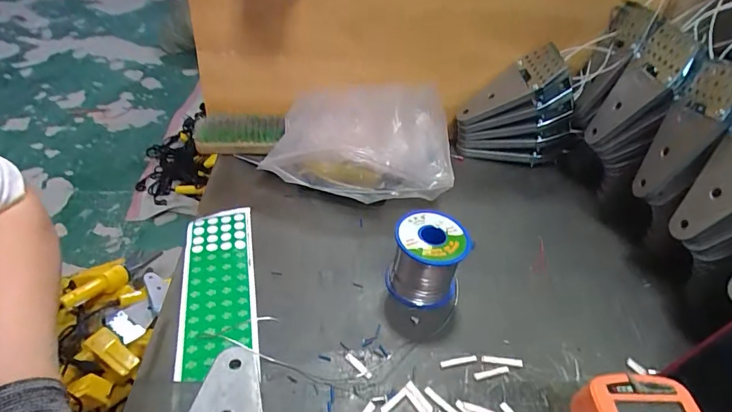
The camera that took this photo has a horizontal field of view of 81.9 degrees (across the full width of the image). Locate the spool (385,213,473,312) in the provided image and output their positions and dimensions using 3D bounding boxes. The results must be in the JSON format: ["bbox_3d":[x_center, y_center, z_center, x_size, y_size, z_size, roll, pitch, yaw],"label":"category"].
[{"bbox_3d":[0.056,0.049,0.389,0.066,0.063,0.067,14,40,7],"label":"spool"}]

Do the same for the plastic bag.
[{"bbox_3d":[-0.008,-0.075,0.498,0.202,0.092,0.145,4,40,-5],"label":"plastic bag"}]

